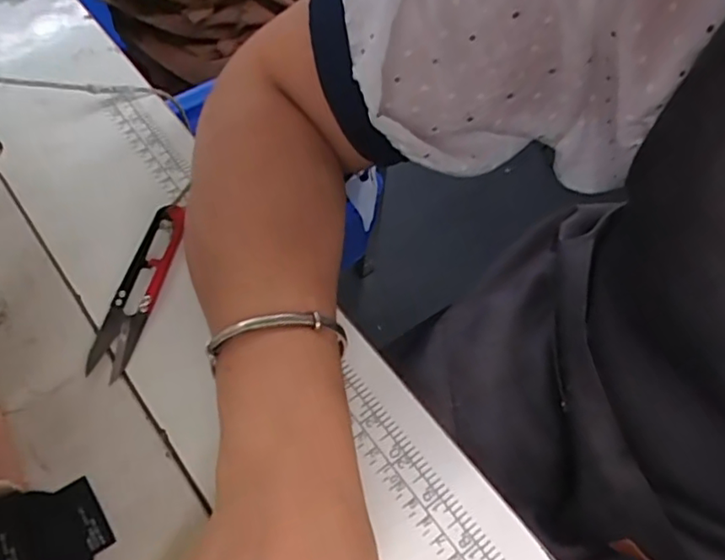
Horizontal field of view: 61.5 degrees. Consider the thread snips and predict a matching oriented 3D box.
[{"bbox_3d":[-0.122,0.002,0.336,0.021,0.012,0.104,13,58,6],"label":"thread snips"}]

